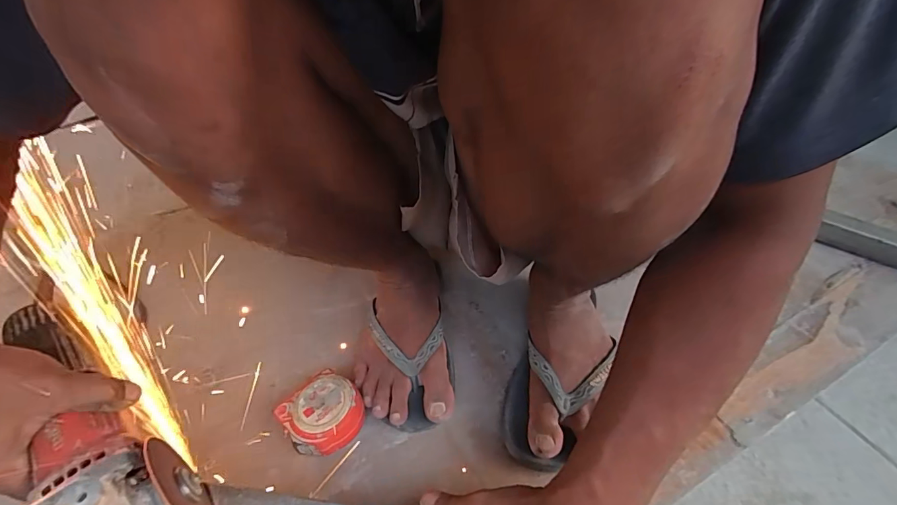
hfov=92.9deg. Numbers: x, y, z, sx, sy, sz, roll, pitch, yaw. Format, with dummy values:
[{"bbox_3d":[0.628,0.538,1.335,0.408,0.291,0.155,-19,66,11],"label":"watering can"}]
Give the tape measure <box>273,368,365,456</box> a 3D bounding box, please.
[{"bbox_3d":[-0.127,0.166,0.435,0.075,0.046,0.075,31,56,24],"label":"tape measure"}]

